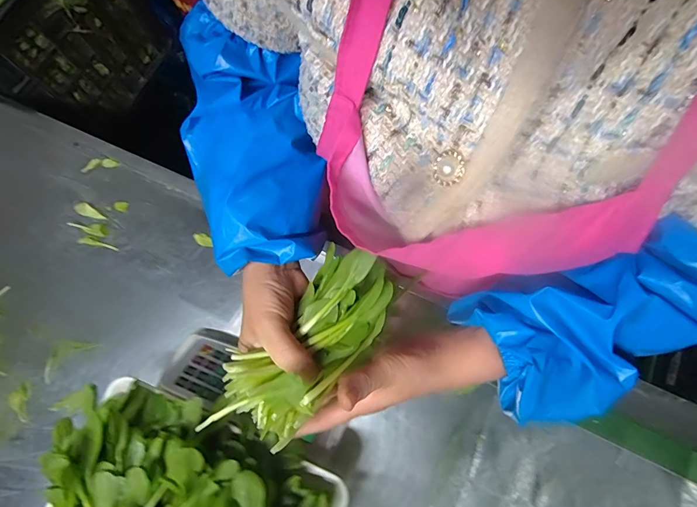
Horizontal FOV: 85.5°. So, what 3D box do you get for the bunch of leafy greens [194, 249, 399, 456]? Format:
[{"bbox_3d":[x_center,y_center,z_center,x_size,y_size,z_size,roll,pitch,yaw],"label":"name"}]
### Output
[{"bbox_3d":[-0.030,0.069,0.297,0.081,0.045,0.170,38,73,10],"label":"bunch of leafy greens"}]

